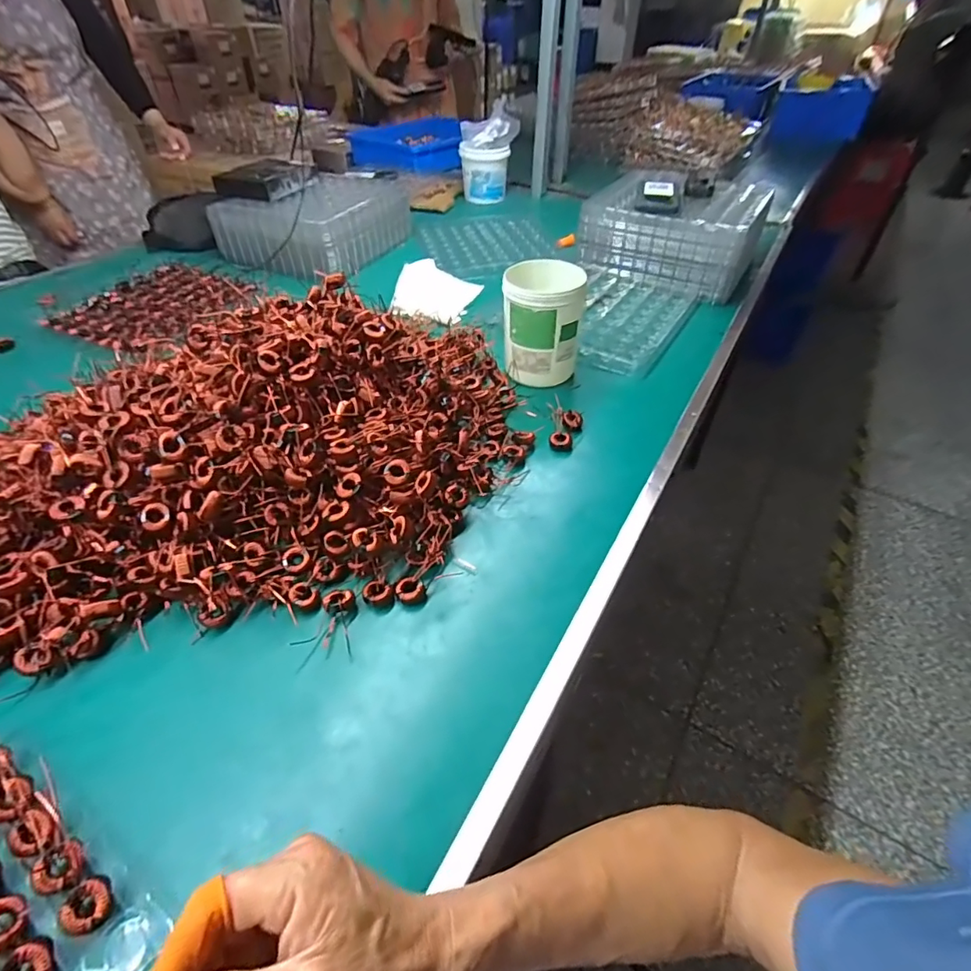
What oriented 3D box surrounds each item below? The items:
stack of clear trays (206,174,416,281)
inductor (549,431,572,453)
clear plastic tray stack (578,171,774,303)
[{"bbox_3d":[-0.350,-0.550,1.045,0.288,0.091,0.306,19,48,18],"label":"stack of clear trays"},{"bbox_3d":[0.092,-0.053,0.616,0.027,0.015,0.022,9,45,8],"label":"inductor"},{"bbox_3d":[0.351,-0.475,0.949,0.286,0.127,0.249,24,49,22],"label":"clear plastic tray stack"}]

